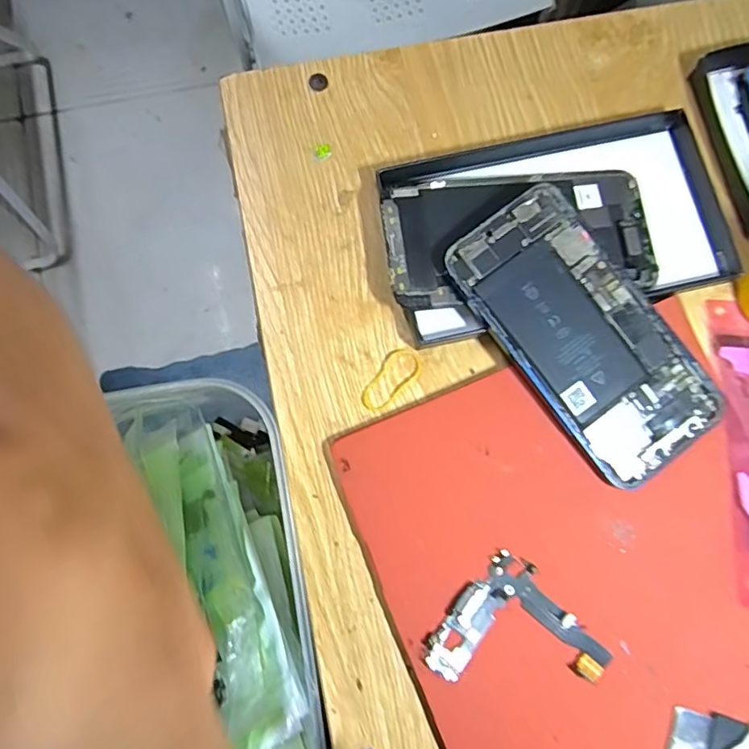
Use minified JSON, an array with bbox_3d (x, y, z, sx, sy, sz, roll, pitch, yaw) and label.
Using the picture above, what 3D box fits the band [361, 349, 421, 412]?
[{"bbox_3d":[0.008,0.002,0.278,0.017,0.004,0.038,39,82,6],"label":"band"}]

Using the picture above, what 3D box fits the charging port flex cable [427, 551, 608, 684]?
[{"bbox_3d":[0.064,0.126,0.250,0.067,0.006,0.062,45,82,6],"label":"charging port flex cable"}]

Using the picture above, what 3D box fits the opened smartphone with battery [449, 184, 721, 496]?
[{"bbox_3d":[0.102,-0.020,0.266,0.071,0.004,0.143,-38,88,-5],"label":"opened smartphone with battery"}]

